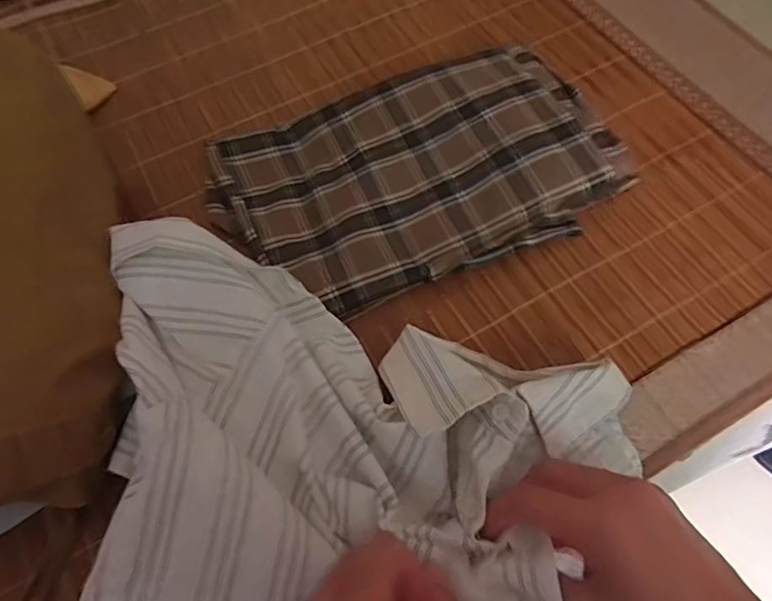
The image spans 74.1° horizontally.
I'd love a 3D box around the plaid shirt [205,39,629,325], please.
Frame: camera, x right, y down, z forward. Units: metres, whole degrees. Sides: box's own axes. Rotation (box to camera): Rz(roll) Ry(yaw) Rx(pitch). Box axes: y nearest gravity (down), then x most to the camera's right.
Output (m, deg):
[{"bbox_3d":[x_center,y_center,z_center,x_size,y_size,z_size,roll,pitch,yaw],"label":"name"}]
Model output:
[{"bbox_3d":[0.019,-0.115,0.456,0.327,0.048,0.204,-21,67,-7],"label":"plaid shirt"}]

